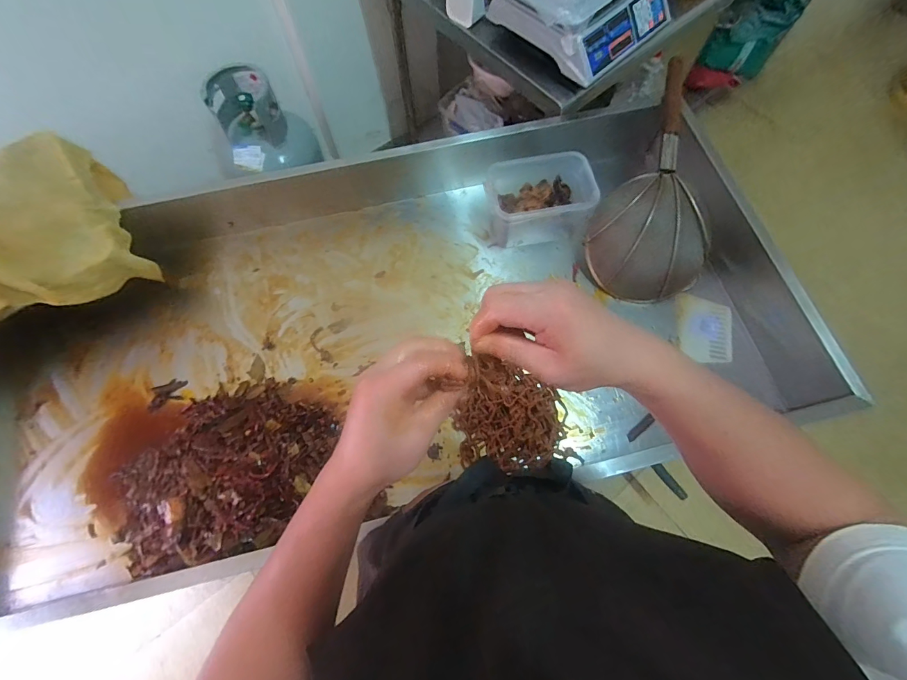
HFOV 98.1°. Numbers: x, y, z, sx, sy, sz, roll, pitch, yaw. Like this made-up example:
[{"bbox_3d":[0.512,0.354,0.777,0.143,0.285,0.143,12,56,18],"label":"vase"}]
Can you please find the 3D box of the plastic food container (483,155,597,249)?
[{"bbox_3d":[0.194,-0.329,0.947,0.235,0.149,0.156,-14,70,-5],"label":"plastic food container"}]

